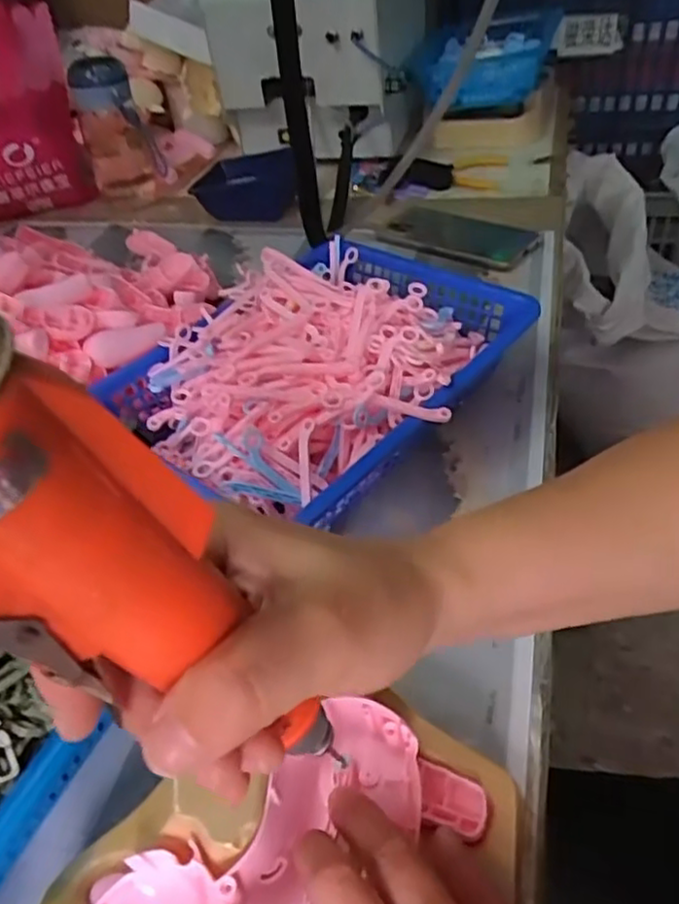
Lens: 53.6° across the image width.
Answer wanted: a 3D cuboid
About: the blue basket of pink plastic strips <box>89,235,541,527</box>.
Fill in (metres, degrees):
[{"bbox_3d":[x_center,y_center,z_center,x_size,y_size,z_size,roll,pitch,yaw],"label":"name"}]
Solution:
[{"bbox_3d":[-0.009,-0.063,0.493,0.213,0.085,0.278,29,53,32],"label":"blue basket of pink plastic strips"}]

